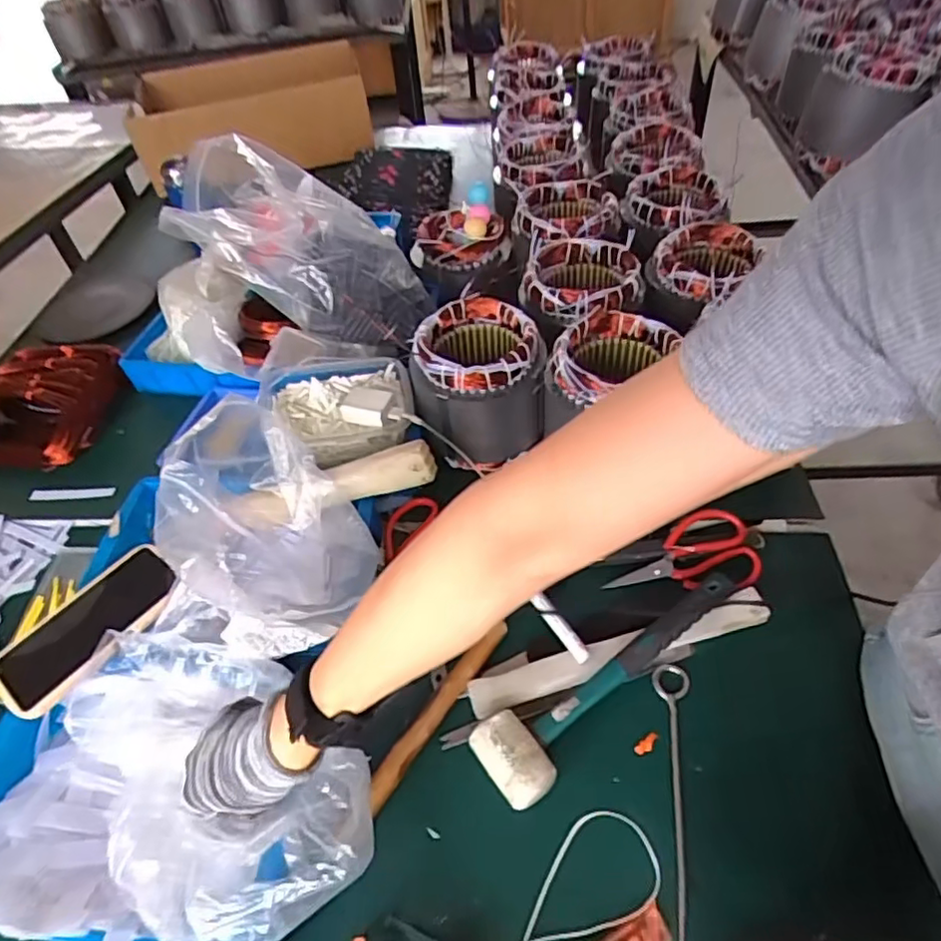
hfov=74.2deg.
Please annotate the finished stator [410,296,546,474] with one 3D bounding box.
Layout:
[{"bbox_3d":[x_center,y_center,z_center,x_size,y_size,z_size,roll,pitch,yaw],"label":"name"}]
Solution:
[{"bbox_3d":[0.006,-0.101,0.758,0.145,0.170,0.134,-3,49,4],"label":"finished stator"}]

